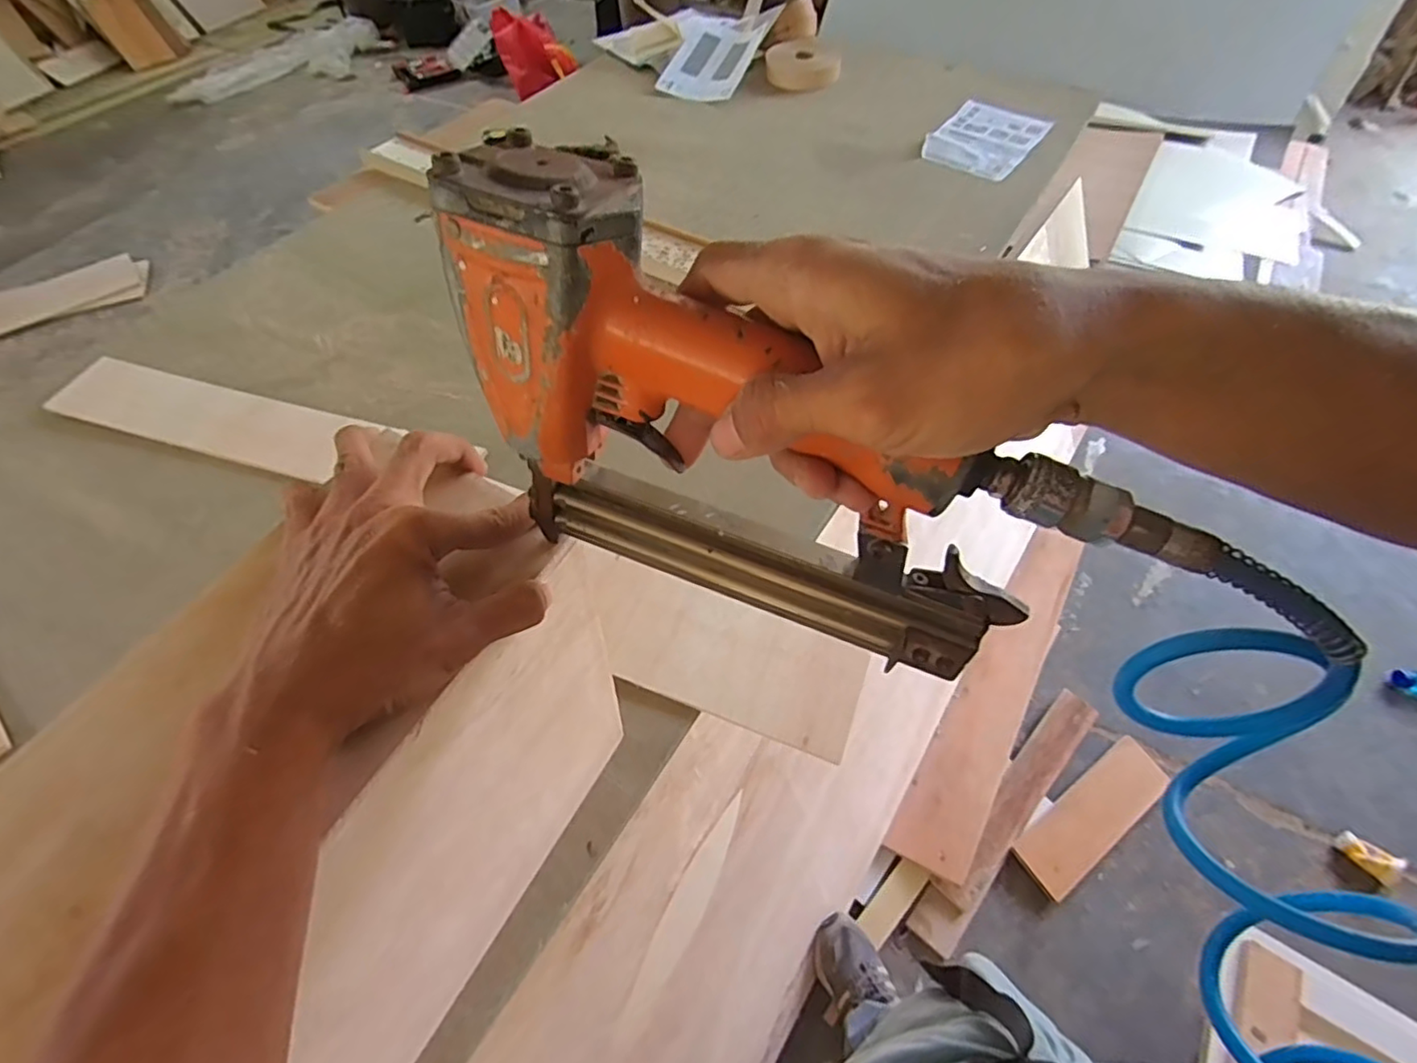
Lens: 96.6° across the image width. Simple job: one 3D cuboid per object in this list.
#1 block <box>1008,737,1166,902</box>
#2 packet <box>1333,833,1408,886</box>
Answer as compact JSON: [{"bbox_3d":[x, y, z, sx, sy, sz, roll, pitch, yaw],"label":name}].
[{"bbox_3d":[0.823,0.603,1.344,0.390,0.027,0.123,-30,60,-18],"label":"block"},{"bbox_3d":[1.317,0.649,1.254,0.105,0.032,0.060,39,65,24],"label":"packet"}]

